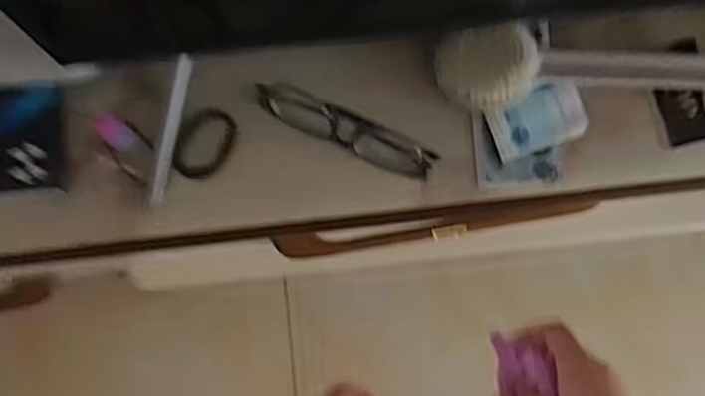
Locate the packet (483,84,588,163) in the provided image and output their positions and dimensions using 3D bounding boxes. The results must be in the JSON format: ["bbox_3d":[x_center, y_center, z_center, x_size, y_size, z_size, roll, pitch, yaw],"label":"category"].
[{"bbox_3d":[0.146,-0.062,0.546,0.076,0.010,0.047,-19,82,-6],"label":"packet"}]

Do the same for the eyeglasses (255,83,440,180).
[{"bbox_3d":[-0.006,-0.052,0.520,0.142,0.040,0.026,23,80,1],"label":"eyeglasses"}]

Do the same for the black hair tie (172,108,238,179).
[{"bbox_3d":[-0.113,-0.041,0.532,0.041,0.004,0.057,24,94,-24],"label":"black hair tie"}]

